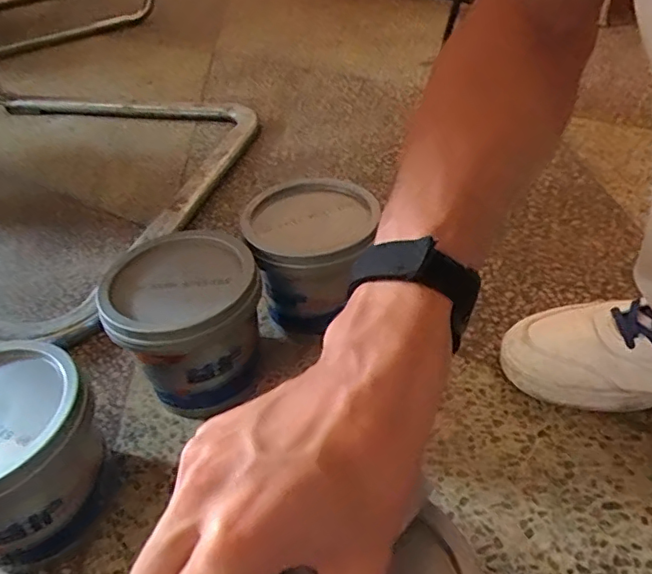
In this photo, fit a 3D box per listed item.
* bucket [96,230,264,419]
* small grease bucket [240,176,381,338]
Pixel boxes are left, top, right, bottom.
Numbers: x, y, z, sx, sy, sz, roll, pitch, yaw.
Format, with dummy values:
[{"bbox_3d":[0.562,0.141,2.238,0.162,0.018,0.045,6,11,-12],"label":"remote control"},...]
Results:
[{"bbox_3d":[-0.113,0.035,0.477,0.115,0.116,0.115,-4,41,3],"label":"bucket"},{"bbox_3d":[-0.011,-0.018,0.526,0.110,0.114,0.116,-4,41,3],"label":"small grease bucket"}]

